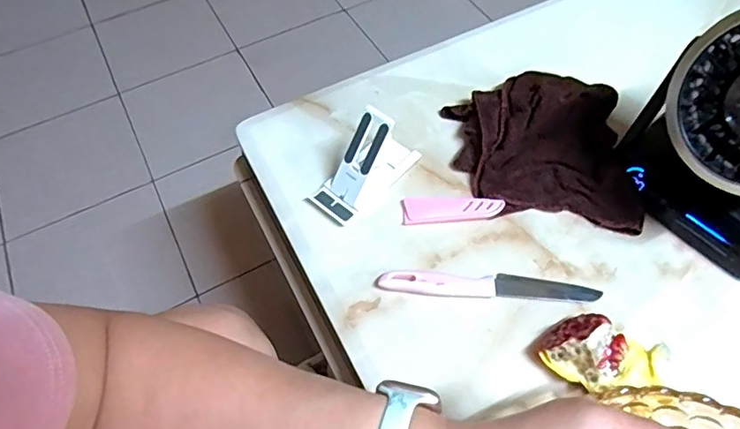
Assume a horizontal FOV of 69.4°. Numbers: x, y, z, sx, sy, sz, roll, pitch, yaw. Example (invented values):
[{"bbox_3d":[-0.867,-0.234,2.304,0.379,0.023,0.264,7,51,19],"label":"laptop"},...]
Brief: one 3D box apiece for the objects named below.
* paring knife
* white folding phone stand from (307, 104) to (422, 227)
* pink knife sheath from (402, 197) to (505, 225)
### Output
[{"bbox_3d":[0.105,0.063,0.479,0.192,0.012,0.025,2,57,4],"label":"paring knife"},{"bbox_3d":[-0.003,-0.056,0.521,0.114,0.074,0.048,-38,63,-20],"label":"white folding phone stand"},{"bbox_3d":[0.081,-0.008,0.528,0.096,0.008,0.030,-4,57,0],"label":"pink knife sheath"}]

